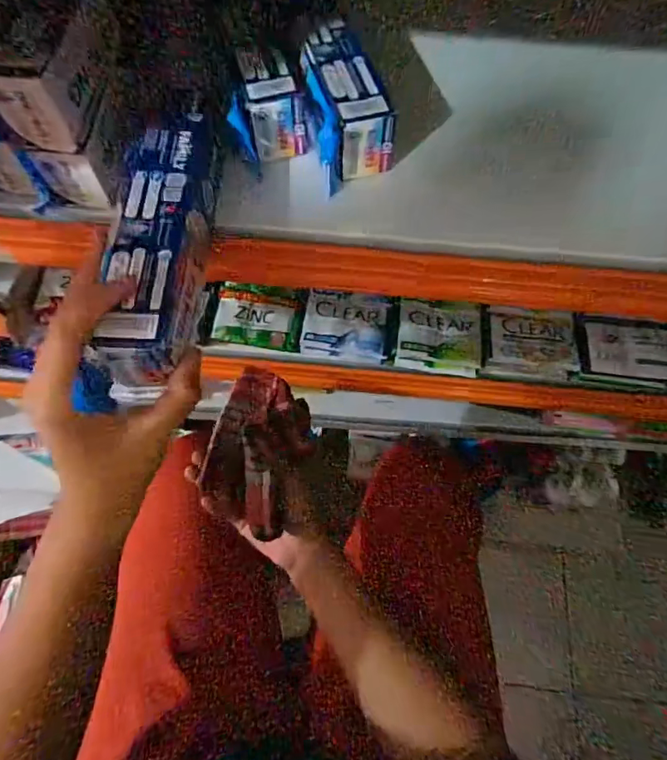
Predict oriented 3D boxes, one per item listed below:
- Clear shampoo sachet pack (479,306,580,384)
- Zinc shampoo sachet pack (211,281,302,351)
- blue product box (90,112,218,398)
[{"bbox_3d":[0.200,-0.034,0.472,0.088,0.010,0.072,8,100,8],"label":"Clear shampoo sachet pack"},{"bbox_3d":[-0.081,-0.070,0.502,0.088,0.011,0.070,7,68,2],"label":"Zinc shampoo sachet pack"},{"bbox_3d":[-0.100,-0.075,0.270,0.049,0.041,0.177,1,70,0],"label":"blue product box"}]

